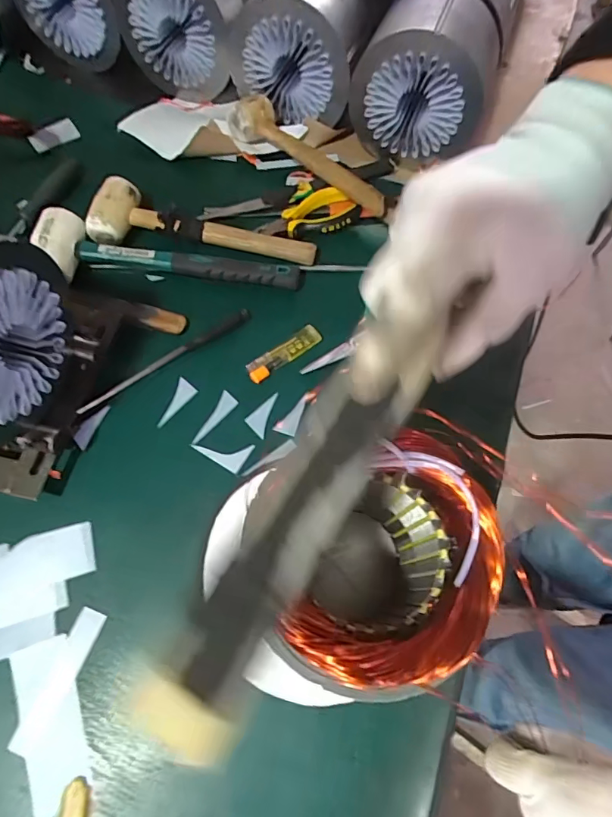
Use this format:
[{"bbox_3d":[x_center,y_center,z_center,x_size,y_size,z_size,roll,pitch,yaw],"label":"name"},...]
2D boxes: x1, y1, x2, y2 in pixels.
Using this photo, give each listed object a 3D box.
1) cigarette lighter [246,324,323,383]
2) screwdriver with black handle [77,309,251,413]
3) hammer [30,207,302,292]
[{"bbox_3d":[-0.023,-0.059,0.497,0.088,0.010,0.024,-36,74,-16],"label":"cigarette lighter"},{"bbox_3d":[-0.146,-0.053,0.490,0.197,0.008,0.013,-32,73,-15],"label":"screwdriver with black handle"},{"bbox_3d":[-0.147,-0.172,0.518,0.283,0.046,0.078,2,68,-2],"label":"hammer"}]

